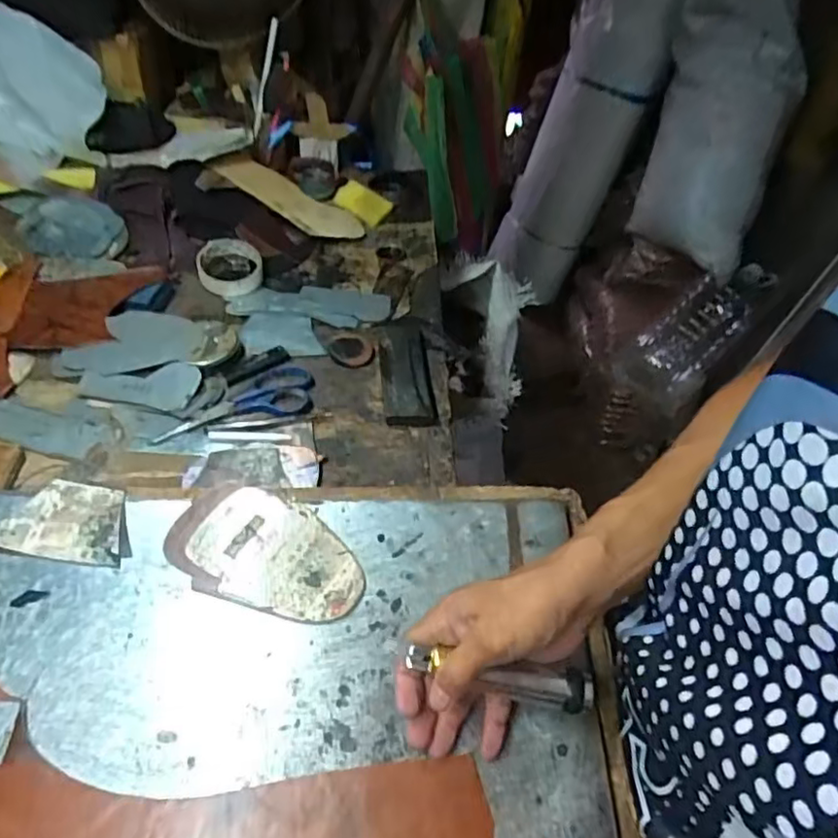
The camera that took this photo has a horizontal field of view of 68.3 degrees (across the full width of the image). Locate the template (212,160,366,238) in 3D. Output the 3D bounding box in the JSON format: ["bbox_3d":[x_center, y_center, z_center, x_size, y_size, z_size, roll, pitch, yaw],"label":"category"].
[{"bbox_3d":[-0.193,-0.340,0.948,0.233,0.023,0.090,27,48,-6],"label":"template"}]

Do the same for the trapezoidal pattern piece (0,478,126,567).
[{"bbox_3d":[-0.310,0.089,0.545,0.112,0.011,0.070,8,46,4],"label":"trapezoidal pattern piece"}]

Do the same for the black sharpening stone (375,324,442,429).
[{"bbox_3d":[-0.017,-0.060,0.724,0.057,0.014,0.179,-4,47,-7],"label":"black sharpening stone"}]

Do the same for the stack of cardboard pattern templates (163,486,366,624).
[{"bbox_3d":[-0.129,0.111,0.530,0.173,0.004,0.101,13,51,10],"label":"stack of cardboard pattern templates"}]

